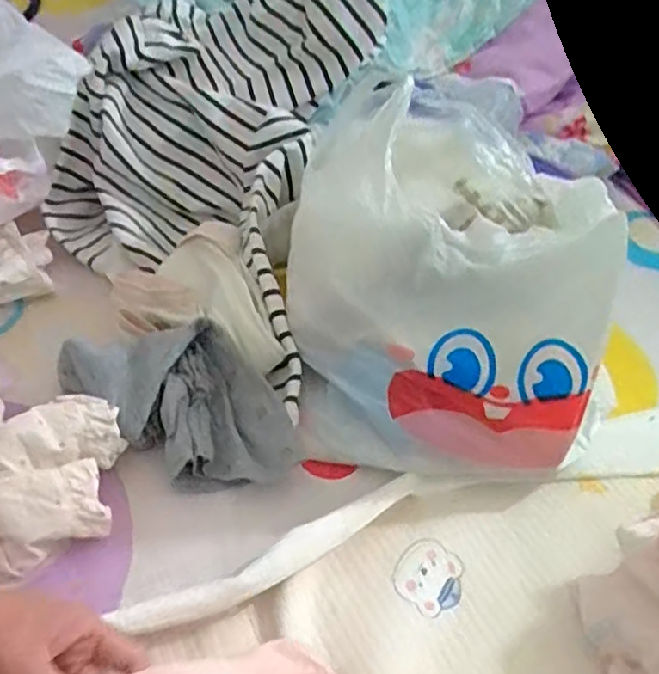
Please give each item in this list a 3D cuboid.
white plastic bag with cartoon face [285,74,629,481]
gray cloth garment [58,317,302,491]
[{"bbox_3d":[0.078,-0.045,0.593,0.219,0.233,0.270,-2,46,-5],"label":"white plastic bag with cartoon face"},{"bbox_3d":[-0.128,0.054,0.593,0.217,0.073,0.112,34,53,26],"label":"gray cloth garment"}]

